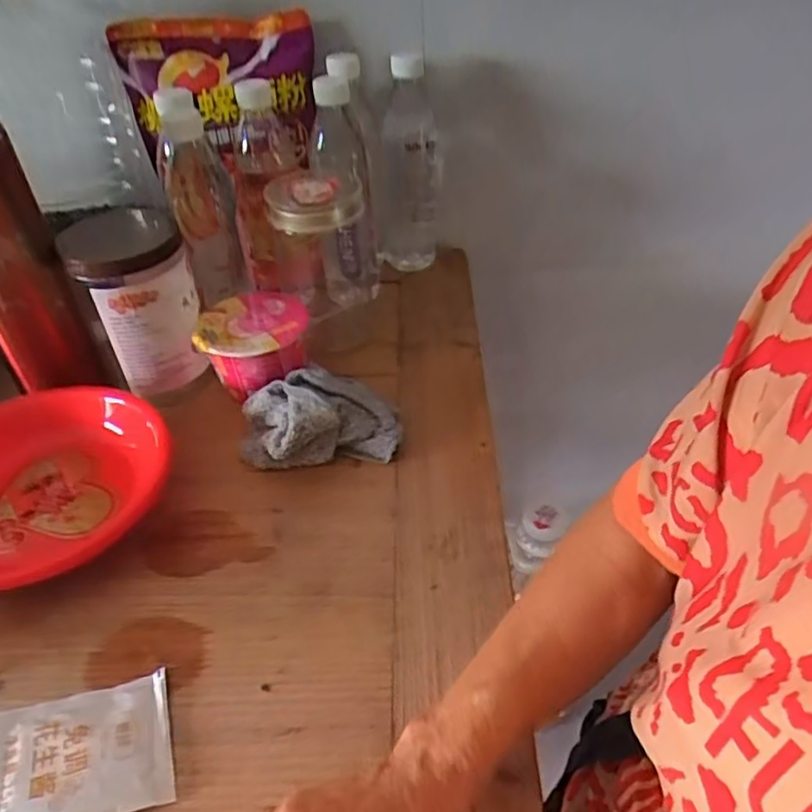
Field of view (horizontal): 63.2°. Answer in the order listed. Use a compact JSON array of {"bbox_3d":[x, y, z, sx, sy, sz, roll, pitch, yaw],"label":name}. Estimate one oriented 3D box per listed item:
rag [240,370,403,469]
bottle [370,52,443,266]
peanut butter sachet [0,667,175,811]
[{"bbox_3d":[-0.072,0.010,0.552,0.132,0.051,0.083,-6,42,-4],"label":"rag"},{"bbox_3d":[0.001,-0.258,0.713,0.070,0.225,0.075,-2,42,1],"label":"bottle"},{"bbox_3d":[-0.183,0.197,0.371,0.094,0.019,0.077,-15,43,-14],"label":"peanut butter sachet"}]

